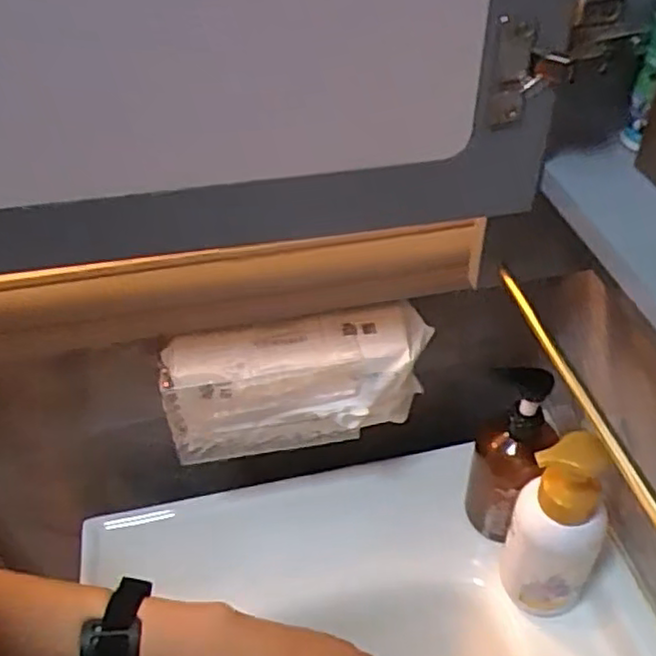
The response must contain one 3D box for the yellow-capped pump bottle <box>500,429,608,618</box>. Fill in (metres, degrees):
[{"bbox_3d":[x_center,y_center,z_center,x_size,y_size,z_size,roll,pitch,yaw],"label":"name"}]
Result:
[{"bbox_3d":[0.194,0.174,0.570,0.076,0.216,0.058,21,50,23],"label":"yellow-capped pump bottle"}]

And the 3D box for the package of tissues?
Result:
[{"bbox_3d":[-0.025,0.056,0.624,0.238,0.108,0.075,-9,45,-6],"label":"package of tissues"}]

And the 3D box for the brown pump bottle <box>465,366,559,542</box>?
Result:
[{"bbox_3d":[0.164,0.126,0.621,0.061,0.213,0.063,-2,45,2],"label":"brown pump bottle"}]

